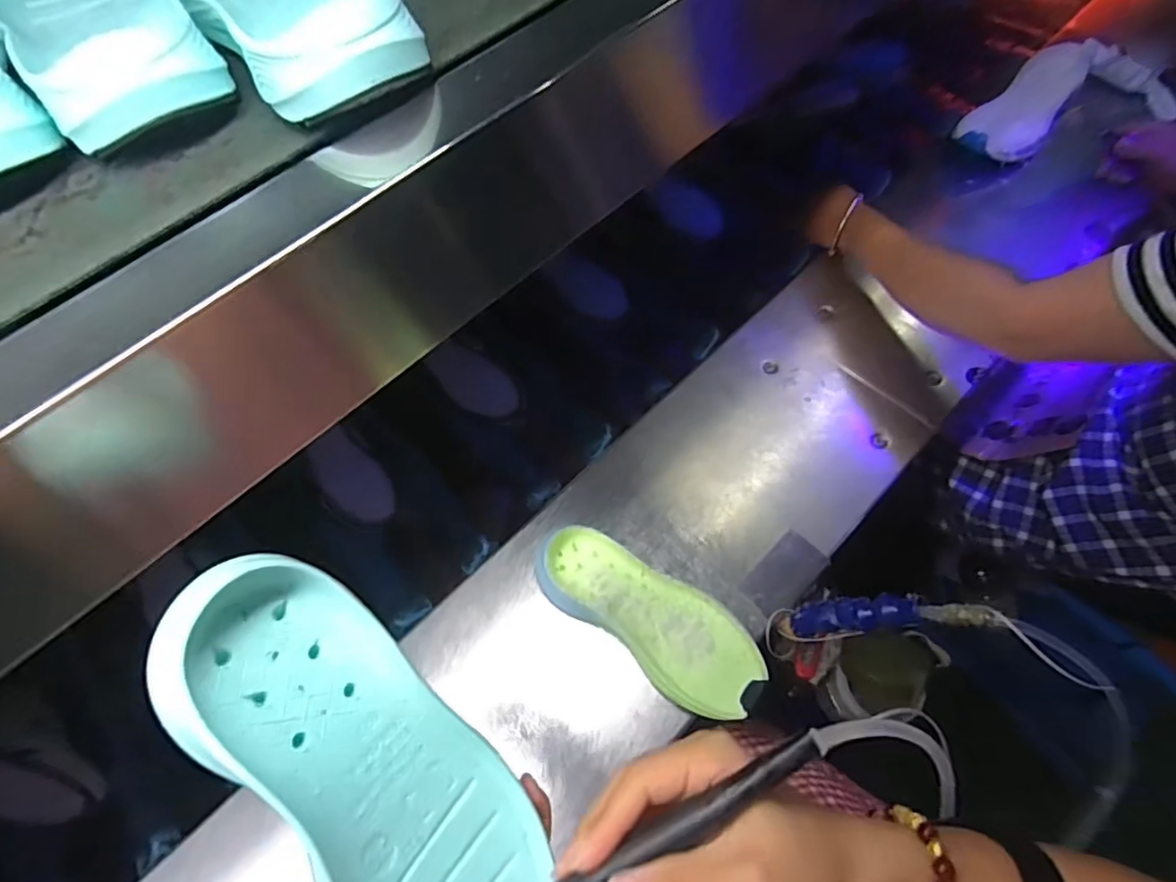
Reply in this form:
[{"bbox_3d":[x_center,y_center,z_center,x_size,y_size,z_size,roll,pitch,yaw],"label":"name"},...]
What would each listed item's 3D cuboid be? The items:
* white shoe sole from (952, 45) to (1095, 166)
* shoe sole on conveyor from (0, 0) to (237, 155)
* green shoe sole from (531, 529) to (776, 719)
[{"bbox_3d":[0.614,-0.481,0.833,0.098,0.039,0.268,36,67,19],"label":"white shoe sole"},{"bbox_3d":[-0.238,-0.208,0.287,0.075,0.045,0.211,-35,66,-9],"label":"shoe sole on conveyor"},{"bbox_3d":[0.052,0.156,0.542,0.212,0.040,0.083,34,74,20],"label":"green shoe sole"}]

